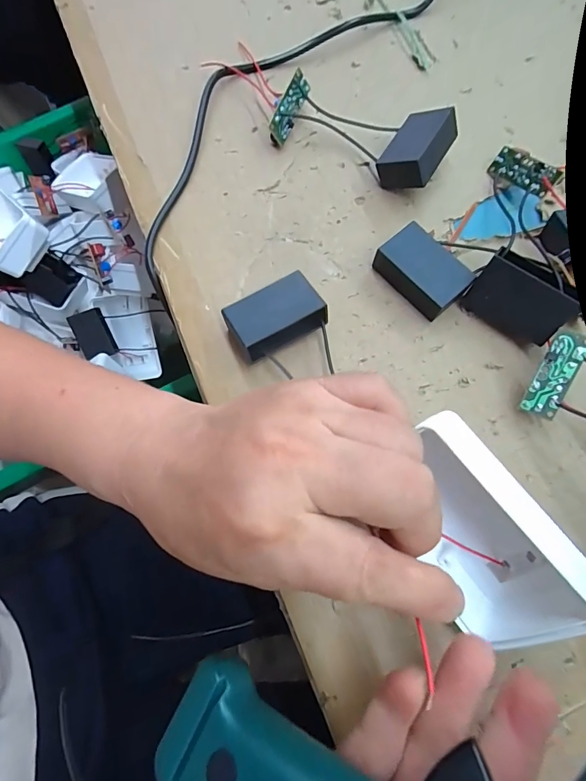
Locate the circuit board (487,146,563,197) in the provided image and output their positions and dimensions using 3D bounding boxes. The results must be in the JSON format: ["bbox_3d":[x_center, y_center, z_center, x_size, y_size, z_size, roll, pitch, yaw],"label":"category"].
[{"bbox_3d":[0.137,-0.131,0.241,0.004,0.016,0.043,4,40,-38],"label":"circuit board"}]

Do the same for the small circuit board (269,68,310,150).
[{"bbox_3d":[-0.005,-0.180,0.255,0.011,0.020,0.042,24,85,34],"label":"small circuit board"}]

